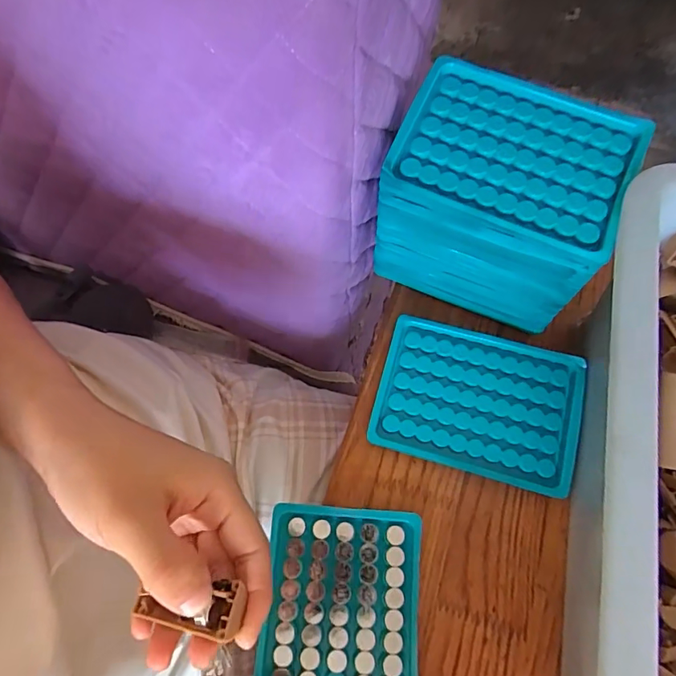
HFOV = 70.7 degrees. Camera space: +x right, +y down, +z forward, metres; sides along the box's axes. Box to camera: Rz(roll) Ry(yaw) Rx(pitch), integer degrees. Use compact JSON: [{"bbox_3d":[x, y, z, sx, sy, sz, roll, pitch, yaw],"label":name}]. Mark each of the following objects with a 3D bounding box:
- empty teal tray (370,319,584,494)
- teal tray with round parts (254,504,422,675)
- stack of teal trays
[{"bbox_3d":[0.095,0.044,0.329,0.131,0.019,0.095,15,70,8],"label":"empty teal tray"},{"bbox_3d":[0.002,0.172,0.284,0.094,0.008,0.130,3,69,3],"label":"teal tray with round parts"},{"bbox_3d":[0.101,-0.086,0.314,0.127,0.112,0.091,22,71,10],"label":"stack of teal trays"}]

